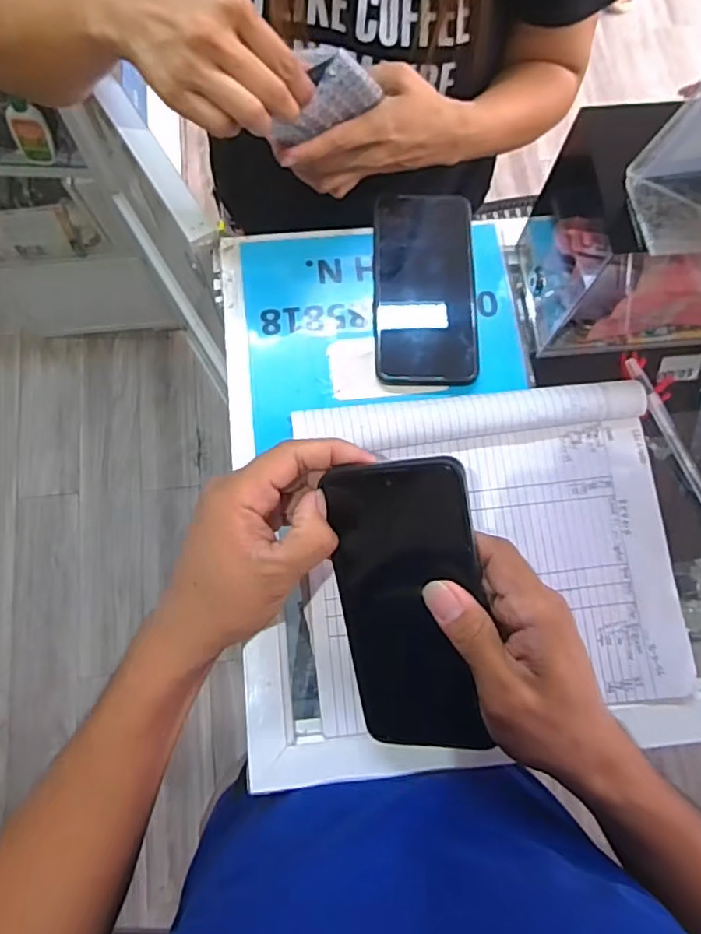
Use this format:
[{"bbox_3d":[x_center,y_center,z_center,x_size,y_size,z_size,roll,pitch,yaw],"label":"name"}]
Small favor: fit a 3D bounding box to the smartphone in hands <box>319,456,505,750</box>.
[{"bbox_3d":[0.035,0.081,0.331,0.079,0.006,0.169,-7,101,20],"label":"smartphone in hands"}]

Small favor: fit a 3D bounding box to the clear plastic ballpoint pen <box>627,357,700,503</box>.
[{"bbox_3d":[0.247,-0.014,0.441,0.009,0.009,0.153,-21,76,-6],"label":"clear plastic ballpoint pen"}]

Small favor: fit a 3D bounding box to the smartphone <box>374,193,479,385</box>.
[{"bbox_3d":[0.059,-0.145,0.470,0.079,0.015,0.167,1,75,-1],"label":"smartphone"}]

